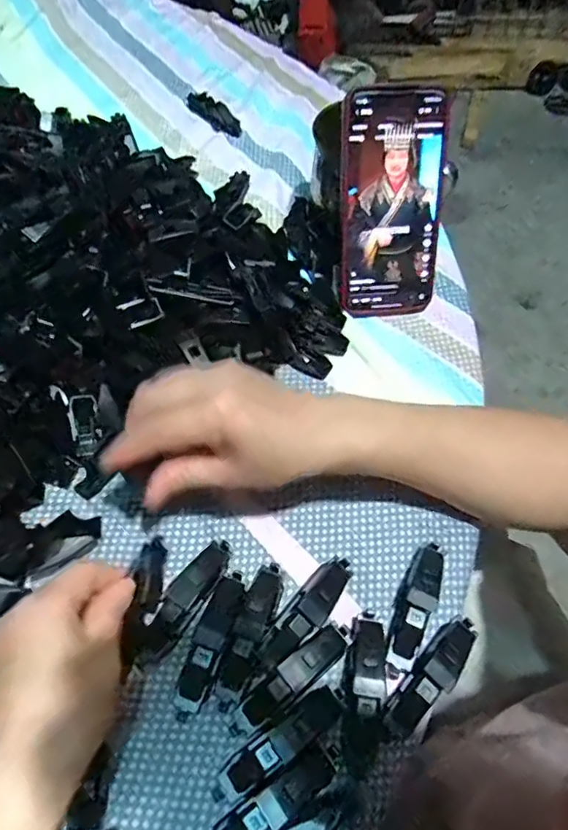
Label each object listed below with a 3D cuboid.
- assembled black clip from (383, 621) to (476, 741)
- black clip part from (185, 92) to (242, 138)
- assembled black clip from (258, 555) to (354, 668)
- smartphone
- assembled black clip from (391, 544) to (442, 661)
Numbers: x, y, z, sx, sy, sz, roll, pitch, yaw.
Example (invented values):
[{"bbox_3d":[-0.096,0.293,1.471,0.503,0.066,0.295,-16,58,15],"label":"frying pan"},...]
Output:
[{"bbox_3d":[0.084,0.145,0.303,0.021,0.016,0.073,41,66,19],"label":"assembled black clip"},{"bbox_3d":[-0.073,-0.314,0.558,0.022,0.019,0.080,-39,69,-22],"label":"black clip part"},{"bbox_3d":[0.015,0.113,0.314,0.022,0.022,0.076,36,65,17],"label":"assembled black clip"},{"bbox_3d":[0.080,-0.154,0.404,0.075,0.158,0.011,-5,25,-5],"label":"smartphone"},{"bbox_3d":[0.079,0.107,0.322,0.019,0.021,0.073,22,61,10],"label":"assembled black clip"}]

